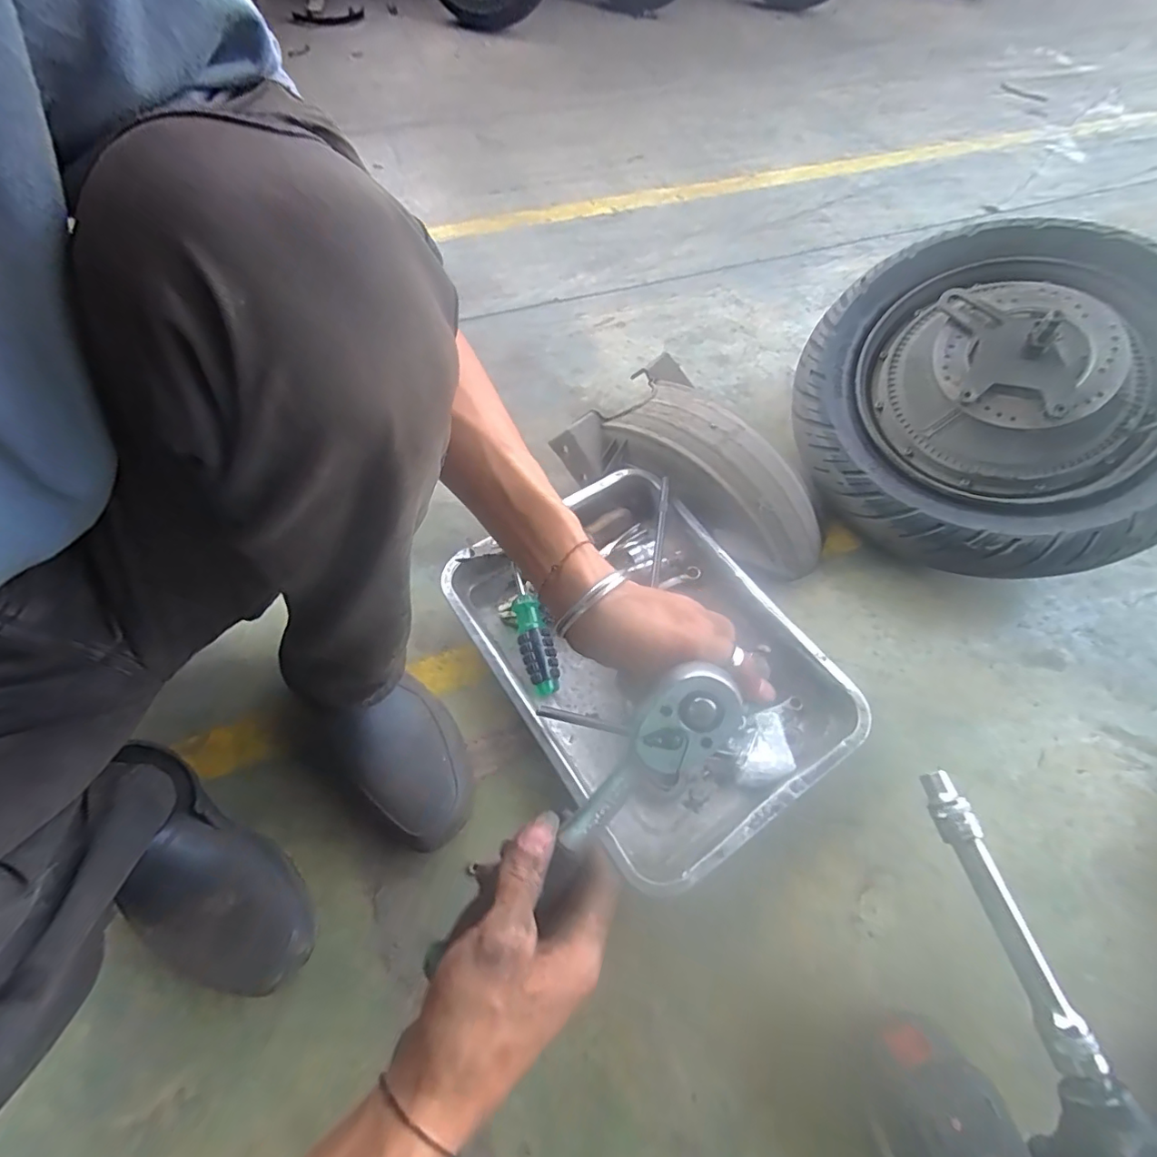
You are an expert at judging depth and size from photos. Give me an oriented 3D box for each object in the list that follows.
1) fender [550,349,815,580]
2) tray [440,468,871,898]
[{"bbox_3d":[0.168,-0.154,0.680,0.333,0.106,0.213,30,63,13],"label":"fender"},{"bbox_3d":[0.068,0.072,0.572,0.293,0.054,0.394,-30,66,-18],"label":"tray"}]

